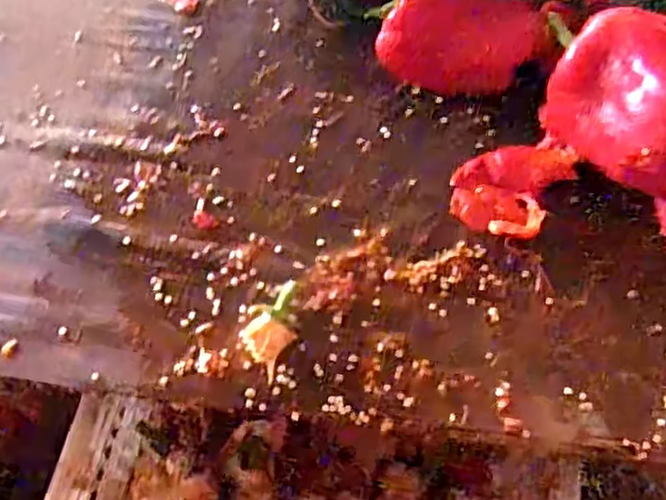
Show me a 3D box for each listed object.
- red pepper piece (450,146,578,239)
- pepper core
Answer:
[{"bbox_3d":[0.127,-0.046,0.523,0.071,0.026,0.082,31,67,18],"label":"red pepper piece"},{"bbox_3d":[-0.042,0.053,0.477,0.037,0.024,0.063,-7,61,-1],"label":"pepper core"}]

